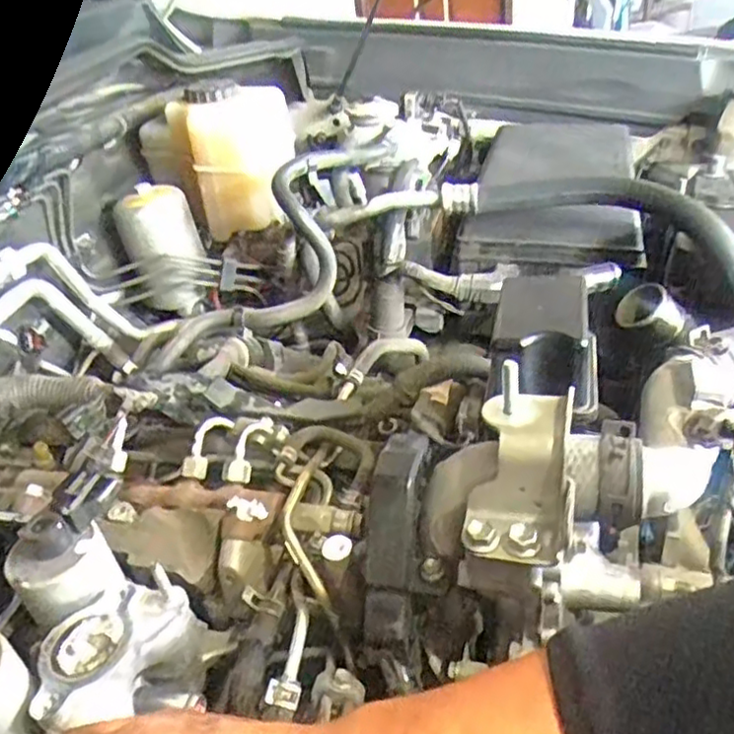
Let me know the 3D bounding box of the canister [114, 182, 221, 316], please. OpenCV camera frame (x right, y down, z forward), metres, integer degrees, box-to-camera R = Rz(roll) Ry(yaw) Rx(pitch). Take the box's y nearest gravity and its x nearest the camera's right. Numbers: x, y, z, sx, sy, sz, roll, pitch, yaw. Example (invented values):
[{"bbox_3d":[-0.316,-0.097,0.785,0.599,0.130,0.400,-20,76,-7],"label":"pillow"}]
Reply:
[{"bbox_3d":[-0.213,-0.120,0.739,0.085,0.135,0.075,-23,37,-22],"label":"canister"}]

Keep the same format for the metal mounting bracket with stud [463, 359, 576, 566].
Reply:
[{"bbox_3d":[0.084,0.054,0.362,0.052,0.031,0.097,6,77,19],"label":"metal mounting bracket with stud"}]

